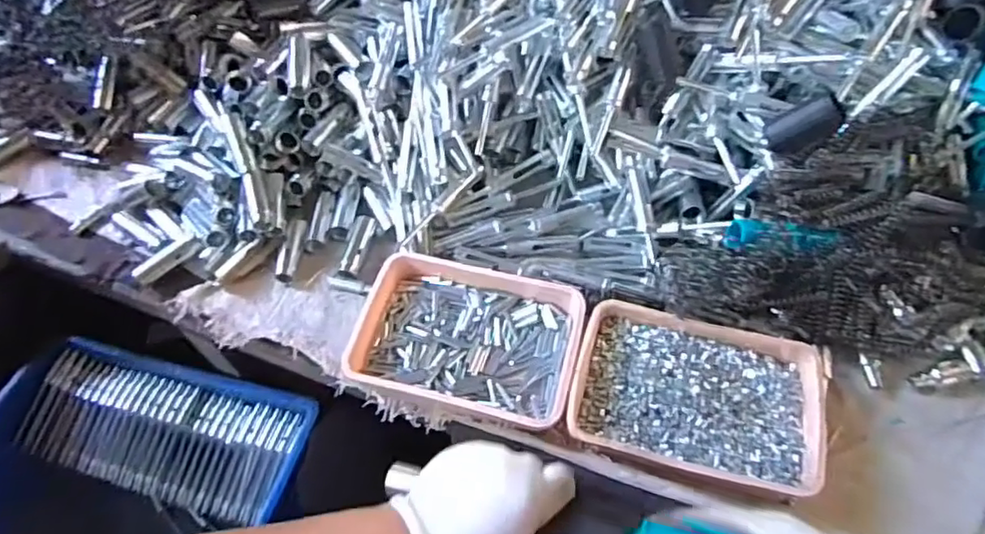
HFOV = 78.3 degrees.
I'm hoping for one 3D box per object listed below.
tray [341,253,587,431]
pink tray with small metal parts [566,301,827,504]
[{"bbox_3d":[-0.020,0.060,0.559,0.197,0.032,0.139,11,58,9],"label":"tray"},{"bbox_3d":[0.176,0.110,0.525,0.202,0.034,0.139,12,58,9],"label":"pink tray with small metal parts"}]

